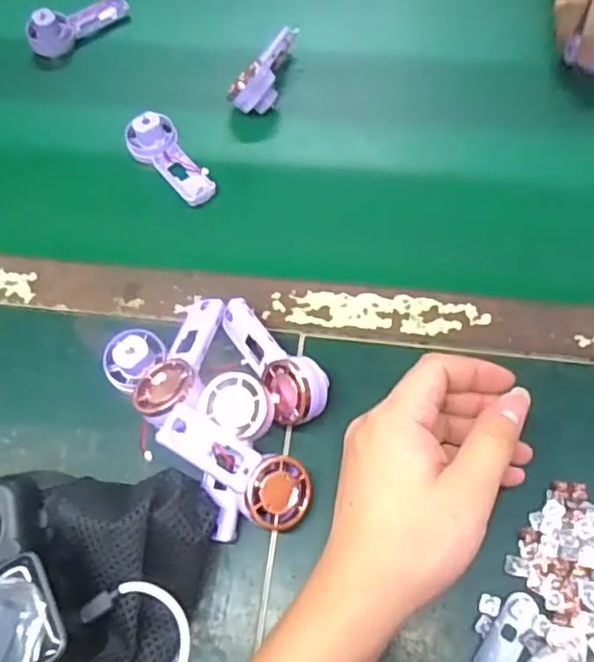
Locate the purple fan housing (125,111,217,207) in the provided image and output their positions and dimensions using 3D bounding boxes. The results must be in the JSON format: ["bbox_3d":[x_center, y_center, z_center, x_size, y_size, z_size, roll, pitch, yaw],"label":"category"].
[{"bbox_3d":[-0.099,-0.131,0.489,0.040,0.028,0.083,-30,65,-12],"label":"purple fan housing"}]

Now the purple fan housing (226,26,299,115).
[{"bbox_3d":[-0.026,-0.215,0.526,0.030,0.045,0.086,15,65,11],"label":"purple fan housing"}]

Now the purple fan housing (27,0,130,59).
[{"bbox_3d":[-0.203,-0.285,0.577,0.093,0.037,0.024,-39,36,-16],"label":"purple fan housing"}]

